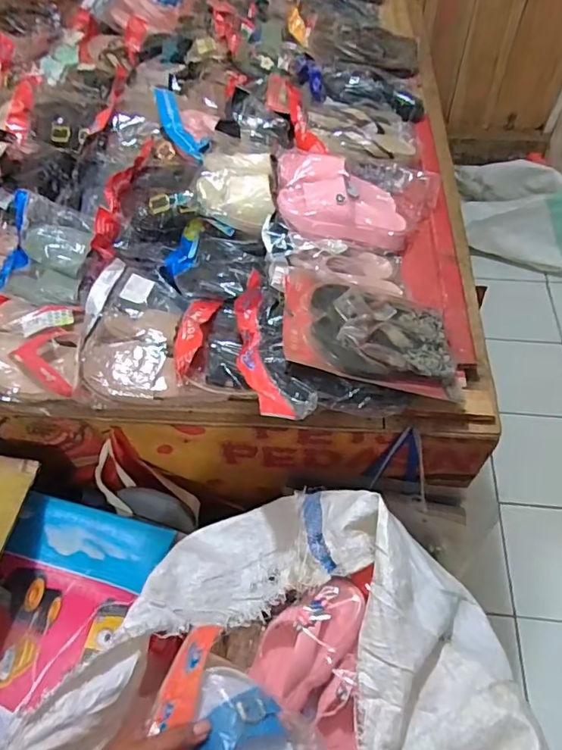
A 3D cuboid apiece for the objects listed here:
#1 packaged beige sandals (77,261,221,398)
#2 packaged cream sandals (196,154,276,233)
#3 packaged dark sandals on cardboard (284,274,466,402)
[{"bbox_3d":[-0.203,-0.074,0.812,0.183,0.069,0.242,-2,55,0],"label":"packaged beige sandals"},{"bbox_3d":[-0.080,-0.350,0.967,0.136,0.062,0.155,3,55,4],"label":"packaged cream sandals"},{"bbox_3d":[0.148,-0.068,0.796,0.285,0.035,0.183,13,53,-10],"label":"packaged dark sandals on cardboard"}]

